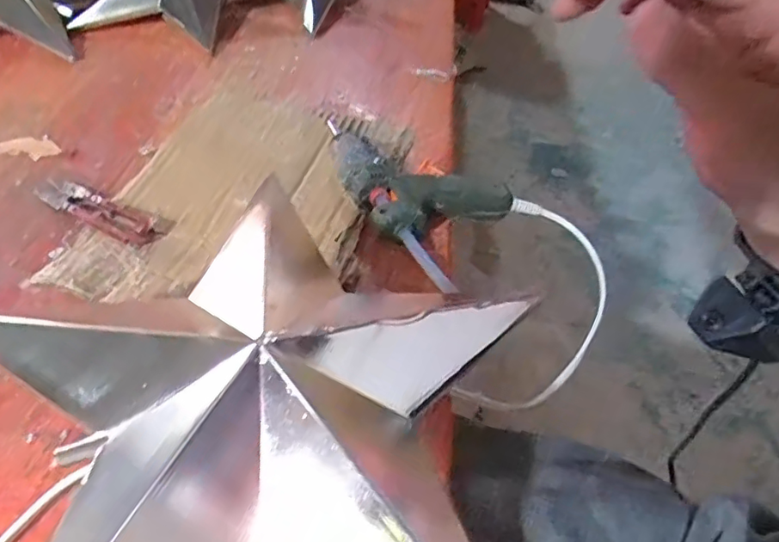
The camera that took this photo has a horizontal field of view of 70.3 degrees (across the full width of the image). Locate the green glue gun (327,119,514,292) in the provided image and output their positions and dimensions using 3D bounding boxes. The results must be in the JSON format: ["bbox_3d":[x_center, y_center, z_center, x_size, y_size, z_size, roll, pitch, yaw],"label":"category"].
[{"bbox_3d":[0.010,-0.050,0.387,0.136,0.034,0.112,24,49,19],"label":"green glue gun"}]

